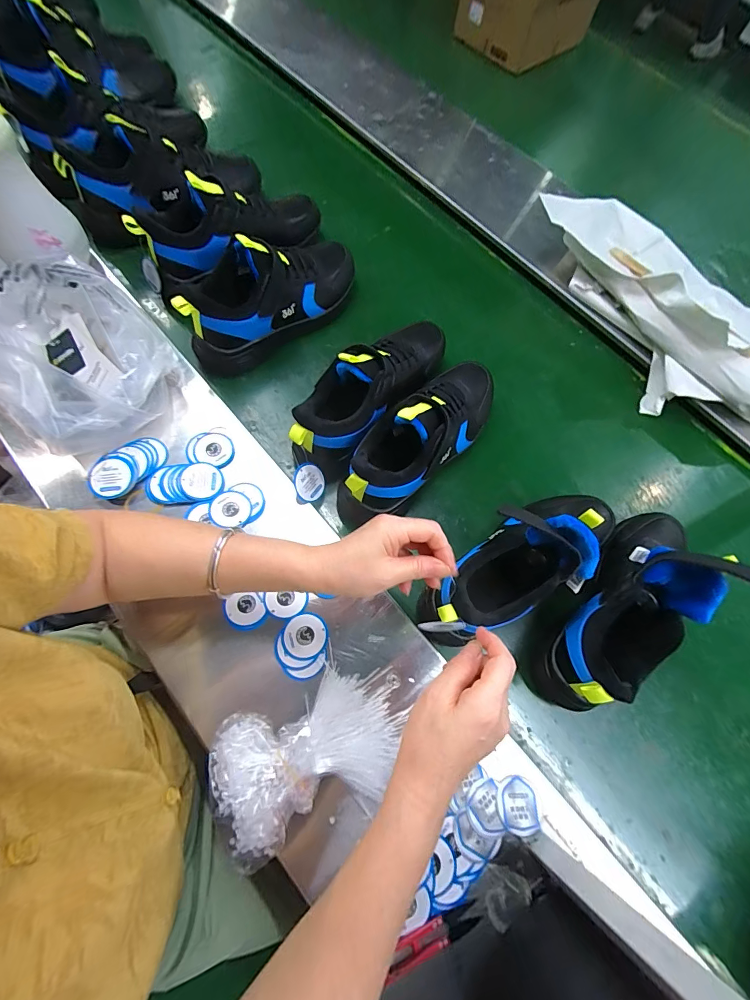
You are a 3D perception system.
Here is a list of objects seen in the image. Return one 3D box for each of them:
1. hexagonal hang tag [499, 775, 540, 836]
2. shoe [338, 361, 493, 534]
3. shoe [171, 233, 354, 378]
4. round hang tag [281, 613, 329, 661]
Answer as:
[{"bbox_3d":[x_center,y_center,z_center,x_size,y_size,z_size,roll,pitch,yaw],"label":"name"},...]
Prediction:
[{"bbox_3d":[0.145,0.308,0.395,0.040,0.004,0.046,0,59,-10],"label":"hexagonal hang tag"},{"bbox_3d":[0.074,-0.085,0.514,0.086,0.131,0.283,35,66,22],"label":"shoe"},{"bbox_3d":[-0.144,-0.298,0.565,0.278,0.138,0.115,-29,61,-14],"label":"shoe"},{"bbox_3d":[-0.076,0.149,0.428,0.047,0.004,0.046,5,66,-10],"label":"round hang tag"}]

